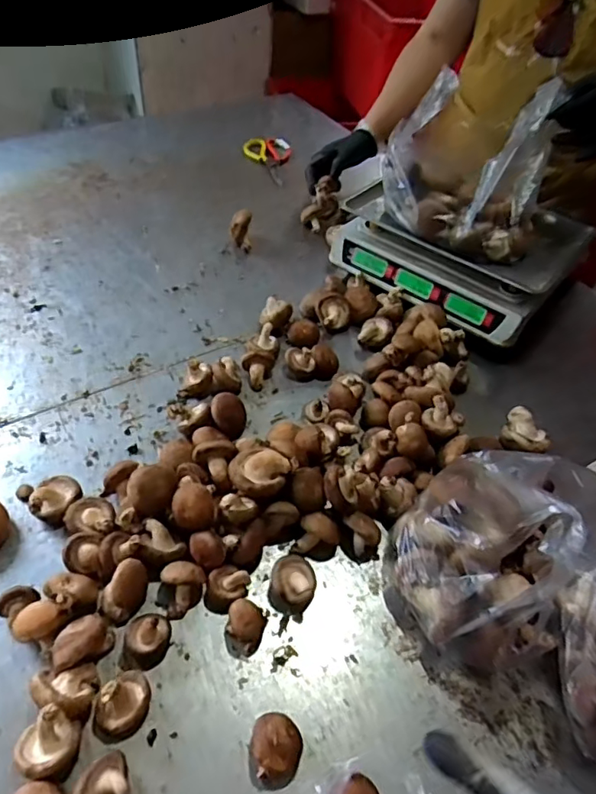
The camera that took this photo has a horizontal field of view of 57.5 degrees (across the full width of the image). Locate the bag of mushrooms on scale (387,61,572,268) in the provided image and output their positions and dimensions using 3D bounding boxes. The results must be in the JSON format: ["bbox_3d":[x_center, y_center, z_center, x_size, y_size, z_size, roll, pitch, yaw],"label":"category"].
[{"bbox_3d":[0.236,-0.322,0.753,0.219,0.178,0.136,17,48,10],"label":"bag of mushrooms on scale"}]

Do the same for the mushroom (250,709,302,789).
[{"bbox_3d":[-0.017,0.282,0.437,0.039,0.034,0.047,-3,48,-8],"label":"mushroom"}]

